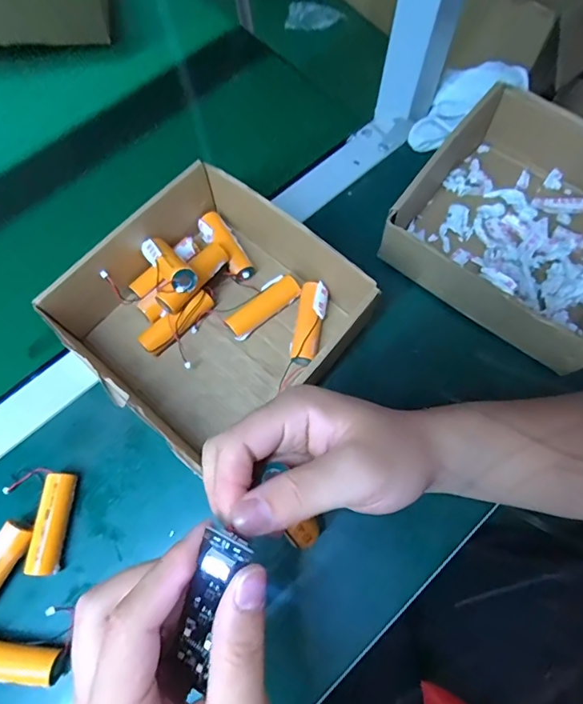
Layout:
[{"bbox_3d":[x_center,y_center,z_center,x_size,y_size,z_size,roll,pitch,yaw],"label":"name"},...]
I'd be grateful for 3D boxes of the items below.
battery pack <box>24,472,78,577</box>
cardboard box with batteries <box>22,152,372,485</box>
[{"bbox_3d":[-0.178,0.128,0.340,0.021,0.024,0.070,6,70,3],"label":"battery pack"},{"bbox_3d":[-0.071,-0.033,0.377,0.210,0.070,0.197,40,75,14],"label":"cardboard box with batteries"}]

